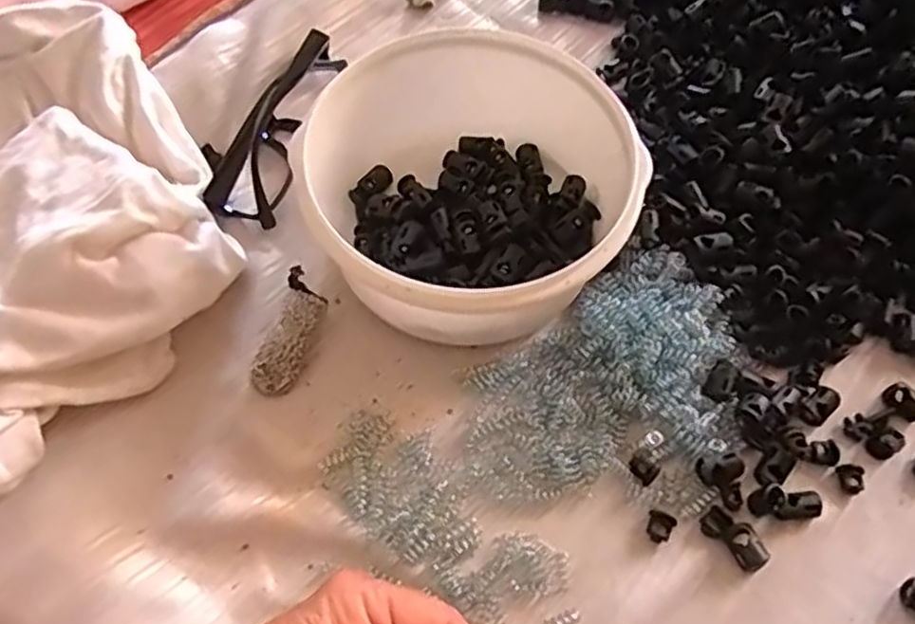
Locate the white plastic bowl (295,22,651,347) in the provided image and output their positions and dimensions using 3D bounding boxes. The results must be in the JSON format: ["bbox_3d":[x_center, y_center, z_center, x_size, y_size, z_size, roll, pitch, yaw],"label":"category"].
[{"bbox_3d":[0.010,-0.059,0.356,0.149,0.075,0.151,1,62,-1],"label":"white plastic bowl"}]

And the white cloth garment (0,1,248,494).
[{"bbox_3d":[-0.254,-0.057,0.367,0.226,0.056,0.291,-29,67,-16],"label":"white cloth garment"}]

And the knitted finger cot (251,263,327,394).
[{"bbox_3d":[-0.084,0.012,0.354,0.022,0.017,0.063,15,63,6],"label":"knitted finger cot"}]

